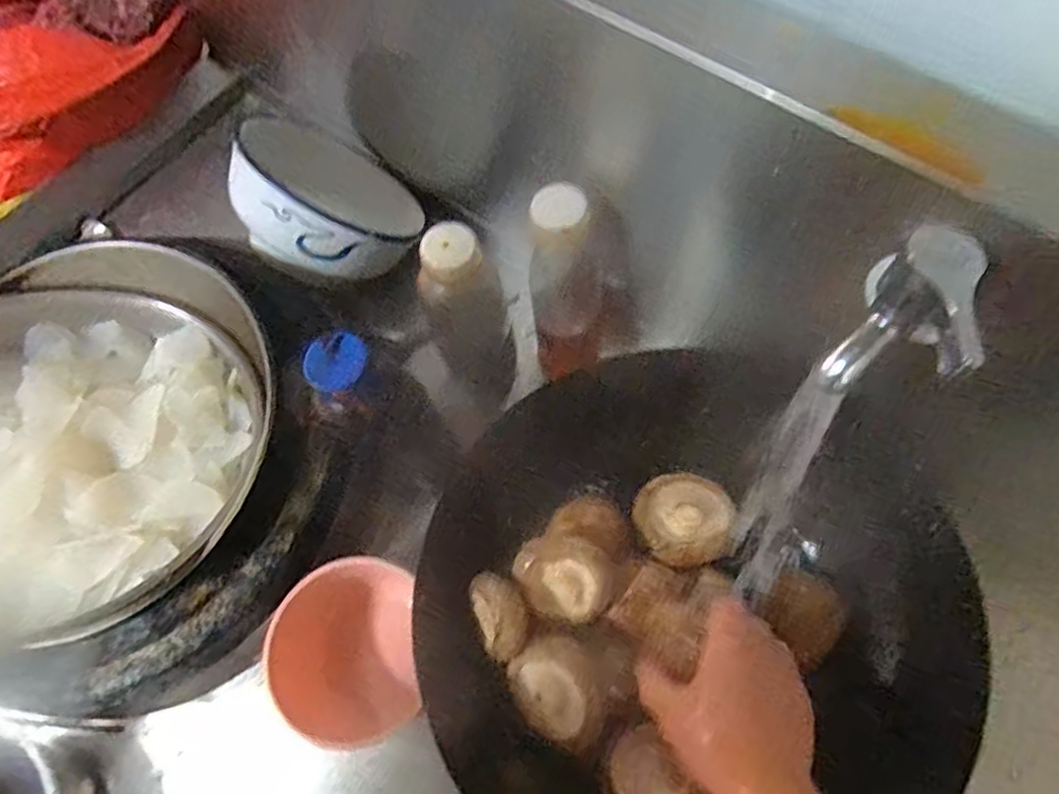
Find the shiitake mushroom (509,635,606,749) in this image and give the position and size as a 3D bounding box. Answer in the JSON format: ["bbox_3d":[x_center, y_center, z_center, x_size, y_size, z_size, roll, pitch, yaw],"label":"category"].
[{"bbox_3d":[0.020,0.193,0.432,0.066,0.029,0.056,40,72,19],"label":"shiitake mushroom"}]

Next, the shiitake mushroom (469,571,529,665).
[{"bbox_3d":[-0.019,0.149,0.447,0.034,0.029,0.057,-19,65,-6],"label":"shiitake mushroom"}]

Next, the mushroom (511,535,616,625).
[{"bbox_3d":[0.024,0.124,0.446,0.067,0.028,0.051,26,68,14],"label":"mushroom"}]

